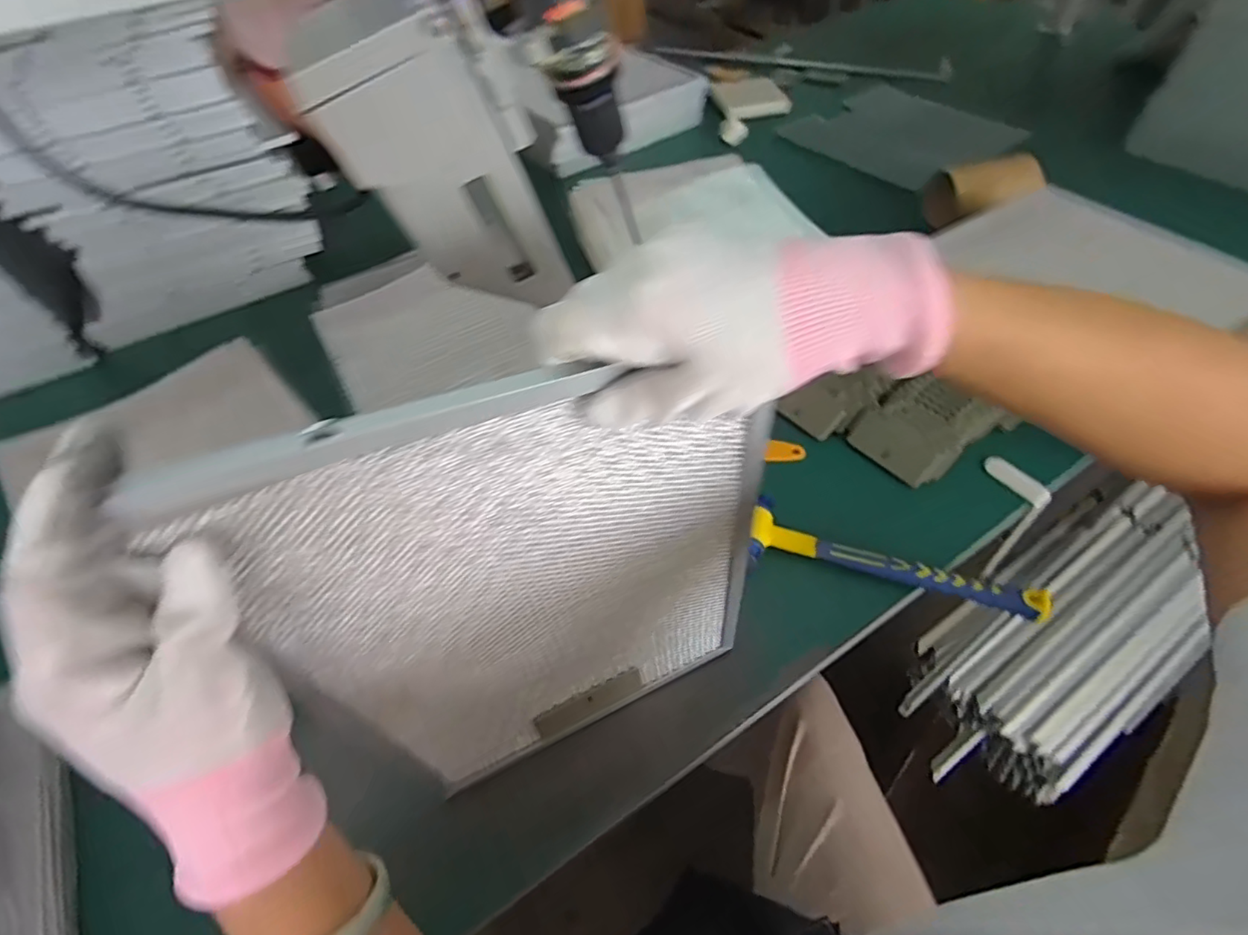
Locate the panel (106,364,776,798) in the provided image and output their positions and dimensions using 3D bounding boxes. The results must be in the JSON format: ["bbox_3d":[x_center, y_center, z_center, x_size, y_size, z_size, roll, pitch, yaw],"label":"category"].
[{"bbox_3d":[-0.038,0.079,0.342,0.248,0.334,0.021,-21,52,-12],"label":"panel"}]

